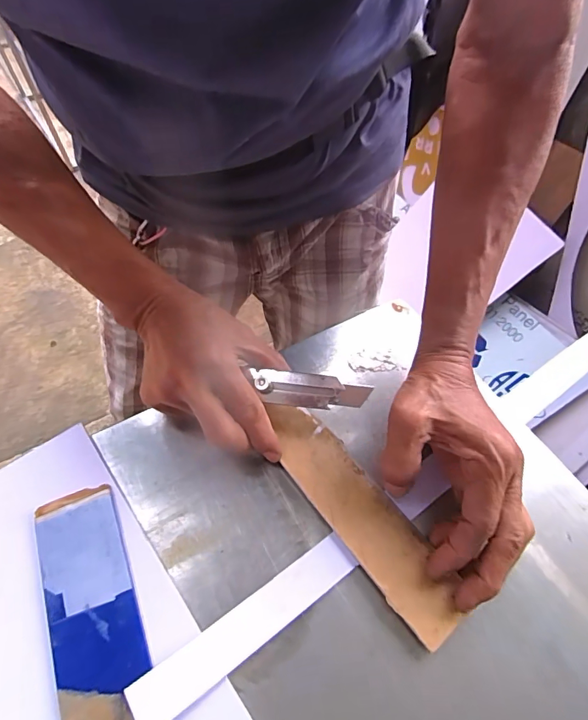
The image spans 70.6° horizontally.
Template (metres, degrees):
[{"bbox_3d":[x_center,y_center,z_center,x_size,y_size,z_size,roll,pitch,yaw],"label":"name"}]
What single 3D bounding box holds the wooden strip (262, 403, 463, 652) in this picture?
[{"bbox_3d":[0.042,0.102,0.296,0.048,0.007,0.182,-31,61,-18],"label":"wooden strip"}]

